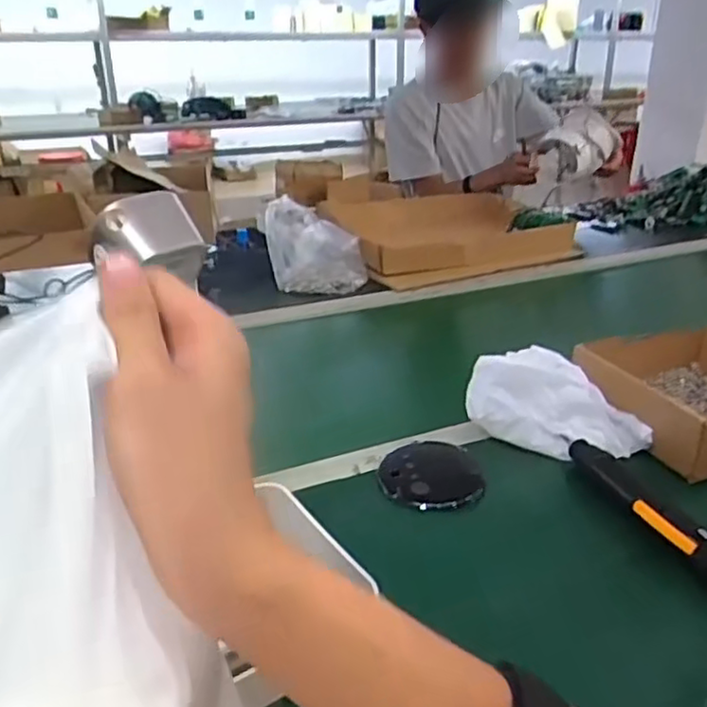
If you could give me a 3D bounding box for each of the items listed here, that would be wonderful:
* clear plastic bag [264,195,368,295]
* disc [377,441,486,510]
[{"bbox_3d":[-0.068,-0.188,1.240,0.177,0.137,0.148,-3,25,-4],"label":"clear plastic bag"},{"bbox_3d":[0.079,0.121,0.694,0.104,0.014,0.105,-1,25,0],"label":"disc"}]

